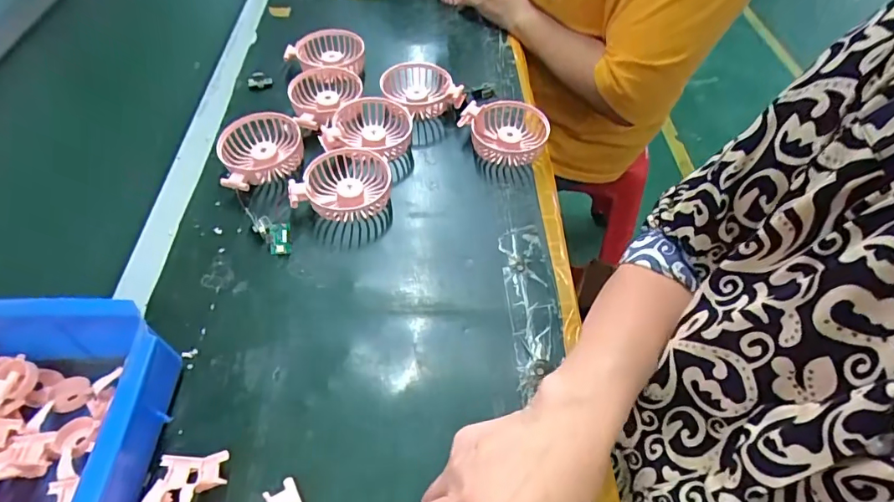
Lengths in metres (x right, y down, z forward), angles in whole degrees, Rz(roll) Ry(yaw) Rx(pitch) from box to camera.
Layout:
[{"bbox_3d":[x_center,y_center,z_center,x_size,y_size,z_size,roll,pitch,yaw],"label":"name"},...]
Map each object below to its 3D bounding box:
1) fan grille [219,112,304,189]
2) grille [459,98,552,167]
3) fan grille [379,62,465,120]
[{"bbox_3d":[-0.206,-0.112,0.532,0.089,0.036,0.096,1,53,-1],"label":"fan grille"},{"bbox_3d":[0.073,-0.138,0.567,0.088,0.043,0.089,1,53,-1],"label":"grille"},{"bbox_3d":[-0.034,-0.205,0.606,0.090,0.038,0.090,-20,56,-15],"label":"fan grille"}]

